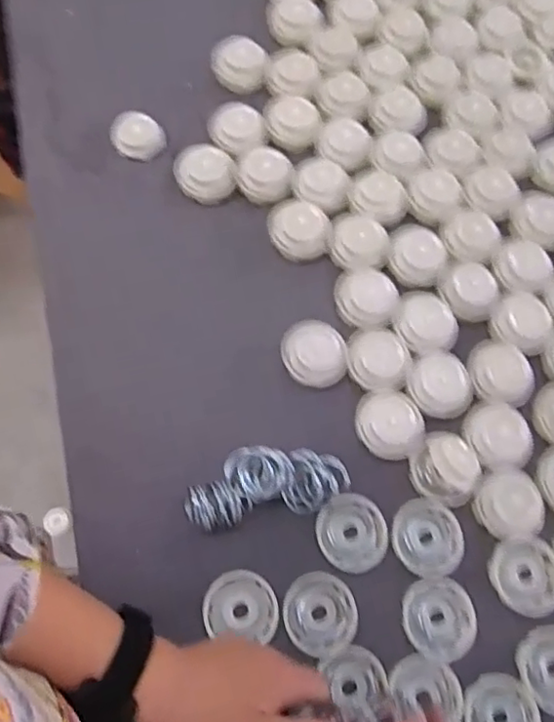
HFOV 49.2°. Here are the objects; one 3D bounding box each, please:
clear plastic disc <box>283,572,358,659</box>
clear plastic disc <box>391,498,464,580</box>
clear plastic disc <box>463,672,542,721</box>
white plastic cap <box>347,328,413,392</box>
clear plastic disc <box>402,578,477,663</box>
[{"bbox_3d":[0.037,0.216,0.518,0.060,0.009,0.063,1,72,-2],"label":"clear plastic disc"},{"bbox_3d":[0.135,0.157,0.539,0.063,0.007,0.066,1,72,-2],"label":"clear plastic disc"},{"bbox_3d":[0.183,0.288,0.486,0.055,0.016,0.063,-9,73,-5],"label":"clear plastic disc"},{"bbox_3d":[0.098,-0.005,0.579,0.059,0.019,0.065,4,72,-1],"label":"white plastic cap"},{"bbox_3d":[0.140,0.221,0.519,0.063,0.011,0.064,1,72,-2],"label":"clear plastic disc"}]

